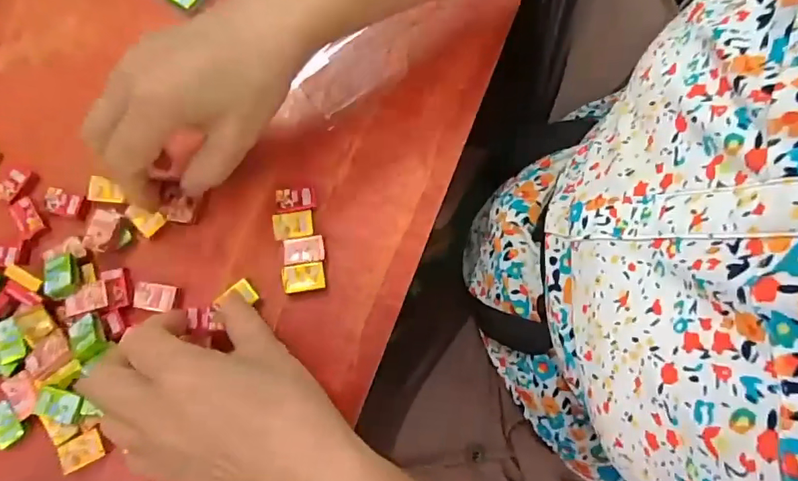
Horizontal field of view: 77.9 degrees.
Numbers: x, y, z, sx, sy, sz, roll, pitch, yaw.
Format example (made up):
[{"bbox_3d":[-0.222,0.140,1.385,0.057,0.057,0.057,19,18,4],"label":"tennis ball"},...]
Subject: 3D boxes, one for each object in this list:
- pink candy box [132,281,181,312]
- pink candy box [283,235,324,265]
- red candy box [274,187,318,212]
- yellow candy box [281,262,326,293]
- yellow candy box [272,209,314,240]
[{"bbox_3d":[-0.151,0.035,0.308,0.027,0.010,0.017,10,79,1],"label":"pink candy box"},{"bbox_3d":[-0.060,0.006,0.315,0.025,0.005,0.016,-6,79,-2],"label":"pink candy box"},{"bbox_3d":[-0.067,-0.027,0.321,0.026,0.007,0.017,-8,79,-2],"label":"red candy box"},{"bbox_3d":[-0.060,0.023,0.312,0.026,0.007,0.017,-8,79,-2],"label":"yellow candy box"},{"bbox_3d":[-0.068,-0.010,0.317,0.025,0.006,0.017,-8,79,-2],"label":"yellow candy box"}]

